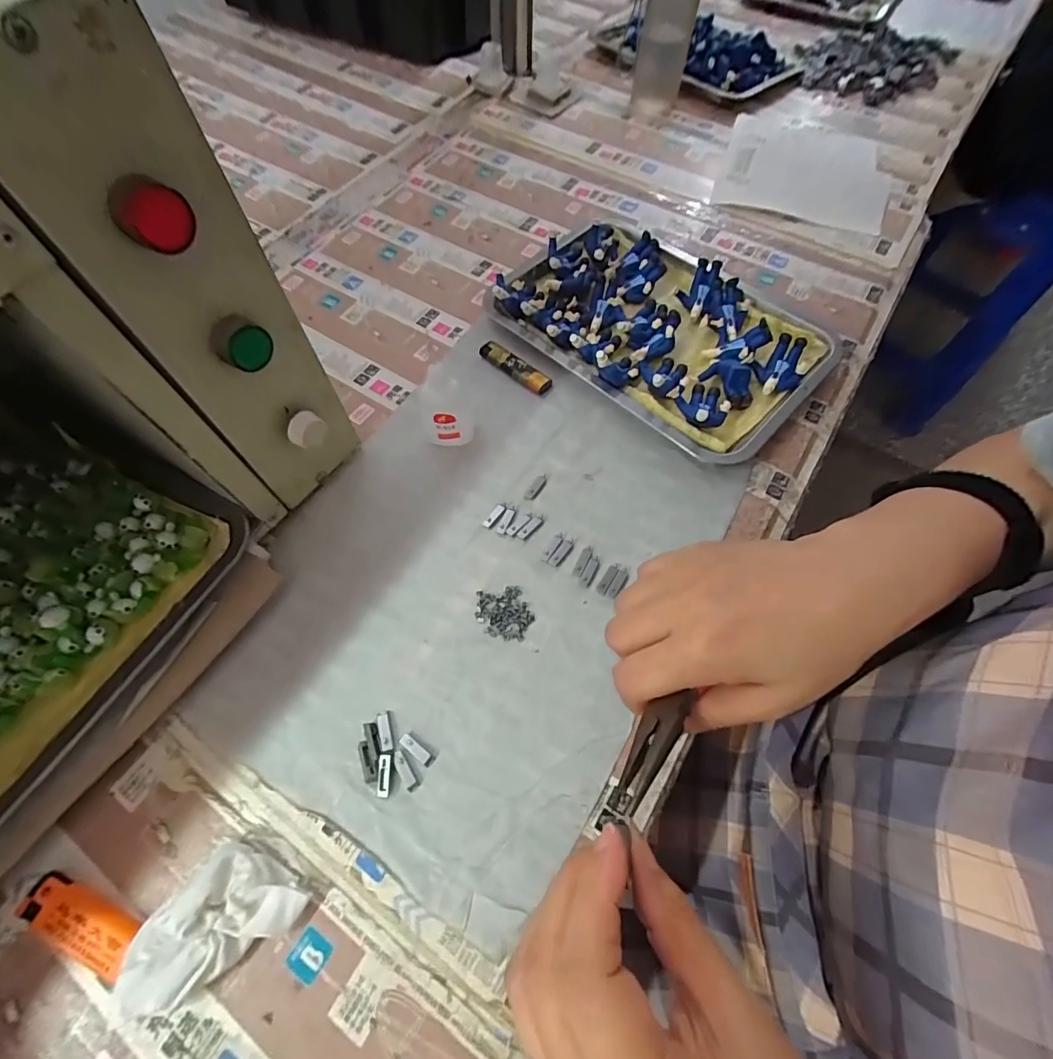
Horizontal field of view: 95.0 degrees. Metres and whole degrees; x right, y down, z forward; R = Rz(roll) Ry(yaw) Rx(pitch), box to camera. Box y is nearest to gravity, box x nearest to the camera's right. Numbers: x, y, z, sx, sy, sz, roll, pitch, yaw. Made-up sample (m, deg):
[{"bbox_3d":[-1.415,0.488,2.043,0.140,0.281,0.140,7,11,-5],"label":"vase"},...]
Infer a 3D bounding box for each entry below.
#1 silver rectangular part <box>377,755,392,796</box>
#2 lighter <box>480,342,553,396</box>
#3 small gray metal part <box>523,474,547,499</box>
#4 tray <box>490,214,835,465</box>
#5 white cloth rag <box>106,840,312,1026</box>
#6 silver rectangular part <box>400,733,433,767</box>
[{"bbox_3d":[-0.090,0.156,0.306,0.008,0.005,0.024,0,62,-1],"label":"silver rectangular part"},{"bbox_3d":[-0.012,-0.159,0.472,0.084,0.014,0.019,39,68,17],"label":"lighter"},{"bbox_3d":[0.008,-0.036,0.411,0.009,0.004,0.029,31,66,14],"label":"small gray metal part"},{"bbox_3d":[0.128,-0.208,0.486,0.320,0.040,0.217,42,69,18],"label":"tray"},{"bbox_3d":[-0.173,0.221,0.262,0.057,0.026,0.086,38,68,17],"label":"white cloth rag"},{"bbox_3d":[-0.072,0.143,0.315,0.024,0.004,0.008,35,67,16],"label":"silver rectangular part"}]

